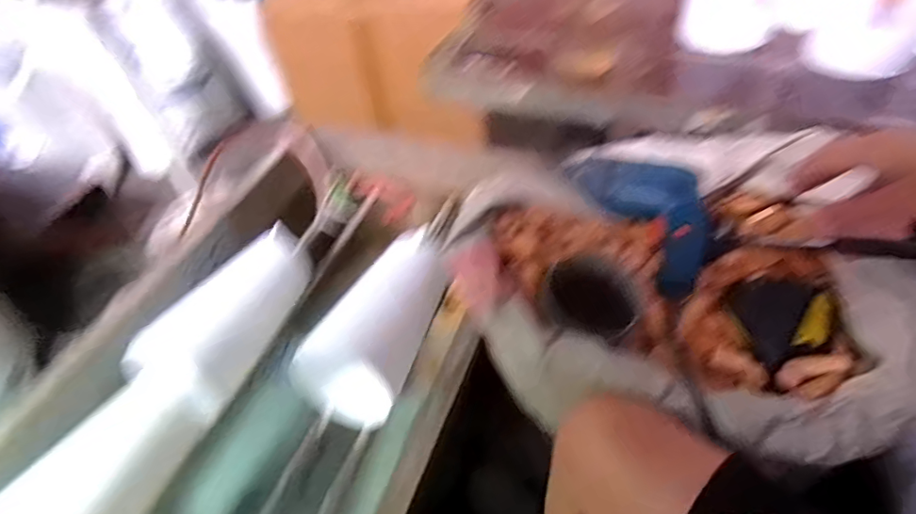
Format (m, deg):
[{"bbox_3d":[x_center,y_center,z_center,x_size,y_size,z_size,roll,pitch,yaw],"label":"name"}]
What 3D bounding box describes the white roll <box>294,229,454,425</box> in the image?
[{"bbox_3d":[-0.107,0.096,0.769,0.104,0.123,0.272,14,48,18],"label":"white roll"}]

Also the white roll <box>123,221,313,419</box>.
[{"bbox_3d":[-0.311,0.066,0.747,0.111,0.091,0.259,13,48,17],"label":"white roll"}]

